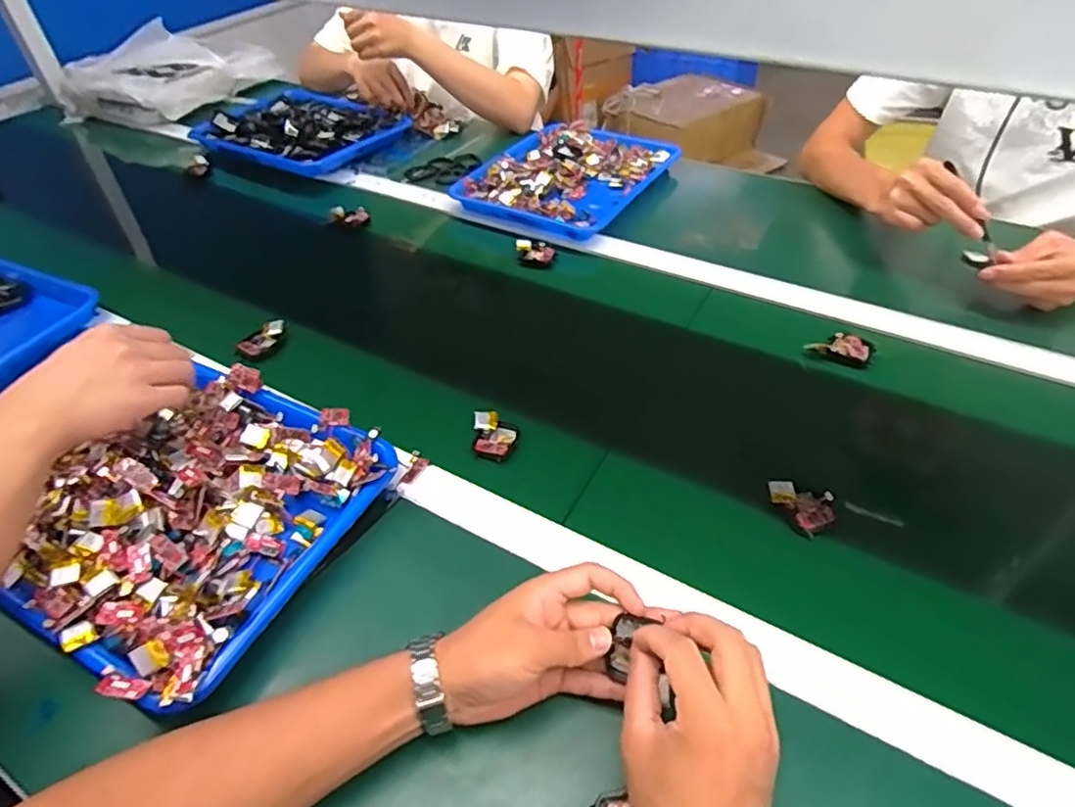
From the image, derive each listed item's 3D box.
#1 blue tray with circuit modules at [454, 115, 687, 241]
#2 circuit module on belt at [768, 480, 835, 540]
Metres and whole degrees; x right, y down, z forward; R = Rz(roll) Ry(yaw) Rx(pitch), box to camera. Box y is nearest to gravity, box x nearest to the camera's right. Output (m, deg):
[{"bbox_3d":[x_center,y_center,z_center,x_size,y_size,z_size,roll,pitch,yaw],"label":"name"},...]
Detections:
[{"bbox_3d":[0.053,-0.357,0.966,0.245,0.034,0.308,22,50,23],"label":"blue tray with circuit modules"},{"bbox_3d":[0.222,0.084,0.522,0.037,0.017,0.053,-30,51,-25],"label":"circuit module on belt"}]

